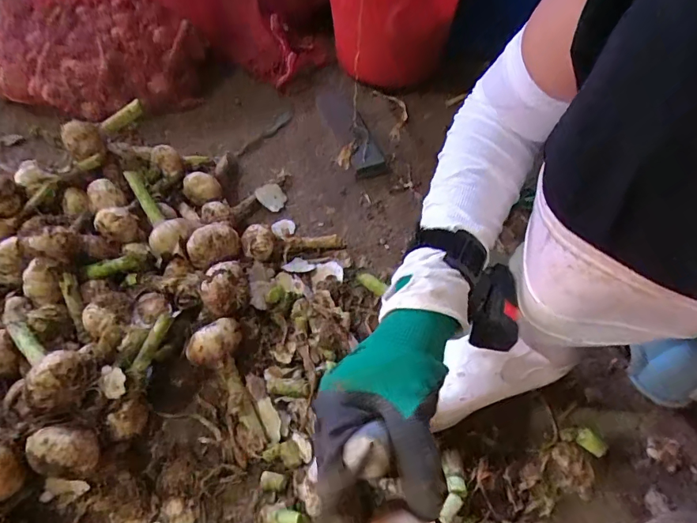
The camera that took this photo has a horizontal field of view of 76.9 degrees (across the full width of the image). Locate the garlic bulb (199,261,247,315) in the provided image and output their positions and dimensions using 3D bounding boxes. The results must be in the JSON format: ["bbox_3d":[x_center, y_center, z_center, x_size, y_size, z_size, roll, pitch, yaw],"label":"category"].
[{"bbox_3d":[-0.144,0.034,0.515,0.051,0.053,0.052,-11,56,-13],"label":"garlic bulb"}]

